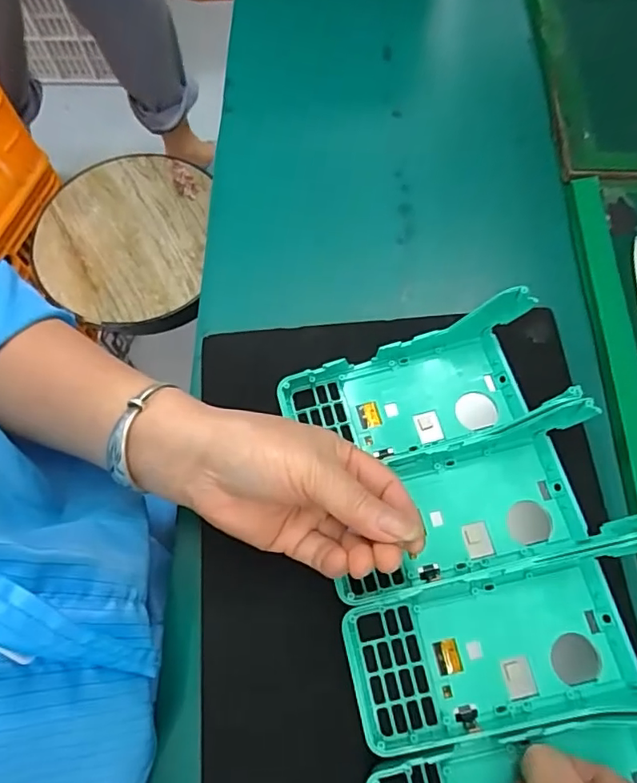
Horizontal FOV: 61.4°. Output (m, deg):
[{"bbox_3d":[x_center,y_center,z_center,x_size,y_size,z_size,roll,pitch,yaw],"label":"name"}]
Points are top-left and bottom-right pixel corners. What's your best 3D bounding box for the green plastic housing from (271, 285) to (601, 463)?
[{"bbox_3d":[0.067,-0.003,0.338,0.179,0.063,0.081,-11,71,-5],"label":"green plastic housing"}]

